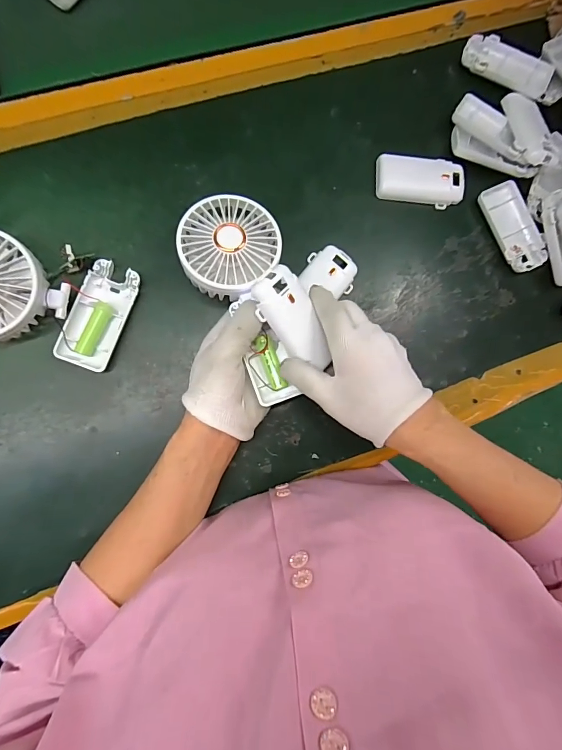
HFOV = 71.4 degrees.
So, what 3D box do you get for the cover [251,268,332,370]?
[{"bbox_3d":[0.012,-0.044,0.325,0.041,0.016,0.088,-33,102,-9],"label":"cover"}]

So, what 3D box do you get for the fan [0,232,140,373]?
[{"bbox_3d":[-0.209,-0.066,0.326,0.149,0.044,0.091,16,85,-8],"label":"fan"}]

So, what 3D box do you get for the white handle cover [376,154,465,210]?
[{"bbox_3d":[0.146,-0.204,0.409,0.092,0.014,0.047,1,87,-9],"label":"white handle cover"}]

